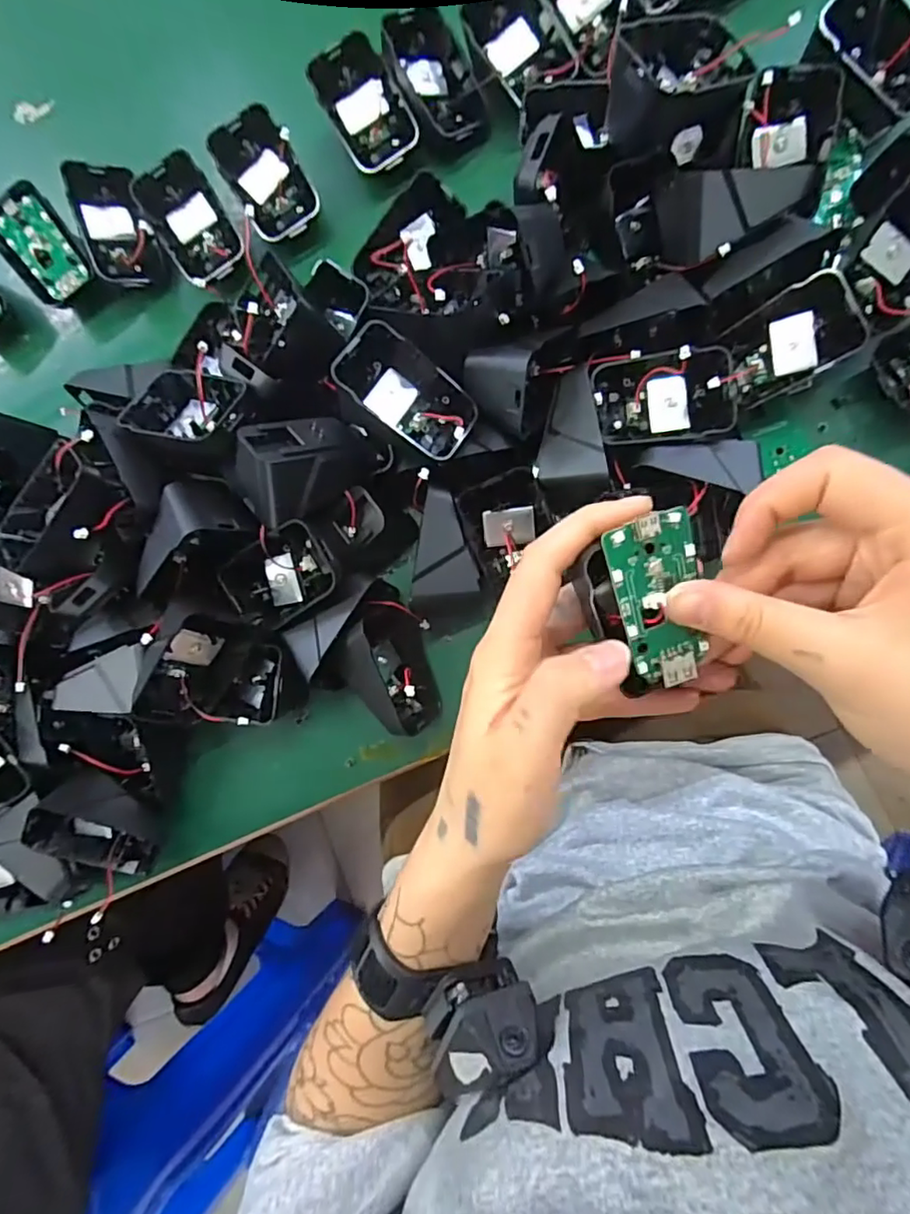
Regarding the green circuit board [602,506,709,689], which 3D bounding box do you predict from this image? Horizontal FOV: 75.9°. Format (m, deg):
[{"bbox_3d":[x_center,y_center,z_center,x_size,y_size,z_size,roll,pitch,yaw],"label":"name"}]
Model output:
[{"bbox_3d":[0.074,-0.002,0.211,0.031,0.008,0.062,-12,106,7],"label":"green circuit board"}]

